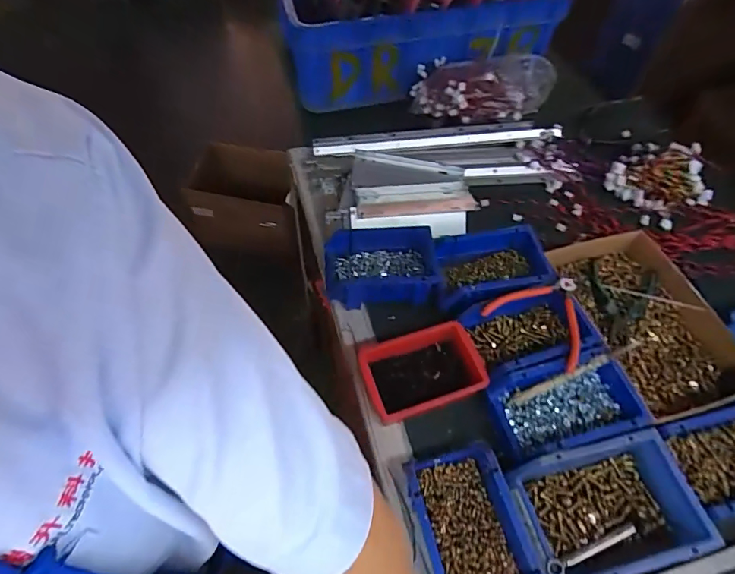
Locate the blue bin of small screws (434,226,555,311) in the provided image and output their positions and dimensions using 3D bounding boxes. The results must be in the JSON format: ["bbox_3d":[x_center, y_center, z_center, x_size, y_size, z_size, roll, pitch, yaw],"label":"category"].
[{"bbox_3d":[0.180,-0.023,0.674,0.155,0.070,0.133,-4,59,-2],"label":"blue bin of small screws"}]

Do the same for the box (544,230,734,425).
[{"bbox_3d":[0.387,0.046,0.636,0.170,0.060,0.272,-13,58,-8],"label":"box"}]

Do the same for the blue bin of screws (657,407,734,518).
[{"bbox_3d":[0.422,0.202,0.524,0.147,0.061,0.105,-12,58,-7],"label":"blue bin of screws"}]

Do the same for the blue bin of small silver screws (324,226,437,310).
[{"bbox_3d":[0.019,-0.028,0.680,0.167,0.064,0.109,-1,57,0],"label":"blue bin of small silver screws"}]

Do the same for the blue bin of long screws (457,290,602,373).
[{"bbox_3d":[0.216,0.058,0.606,0.148,0.056,0.103,-18,58,-11],"label":"blue bin of long screws"}]

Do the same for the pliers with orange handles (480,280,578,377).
[{"bbox_3d":[0.237,0.030,0.595,0.131,0.018,0.114,34,63,21],"label":"pliers with orange handles"}]

